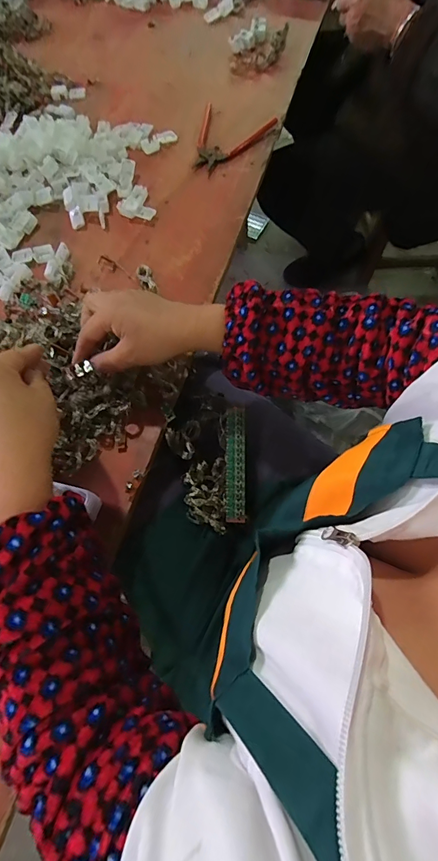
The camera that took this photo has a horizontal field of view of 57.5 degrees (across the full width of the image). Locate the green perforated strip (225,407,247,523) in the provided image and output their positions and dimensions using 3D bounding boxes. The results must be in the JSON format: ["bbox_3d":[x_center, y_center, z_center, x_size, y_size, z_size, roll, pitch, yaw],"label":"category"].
[{"bbox_3d":[0.018,0.037,0.446,0.023,0.007,0.126,-5,80,18],"label":"green perforated strip"}]

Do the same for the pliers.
[{"bbox_3d":[0.008,-0.441,0.592,0.087,0.025,0.139,38,75,16],"label":"pliers"}]

